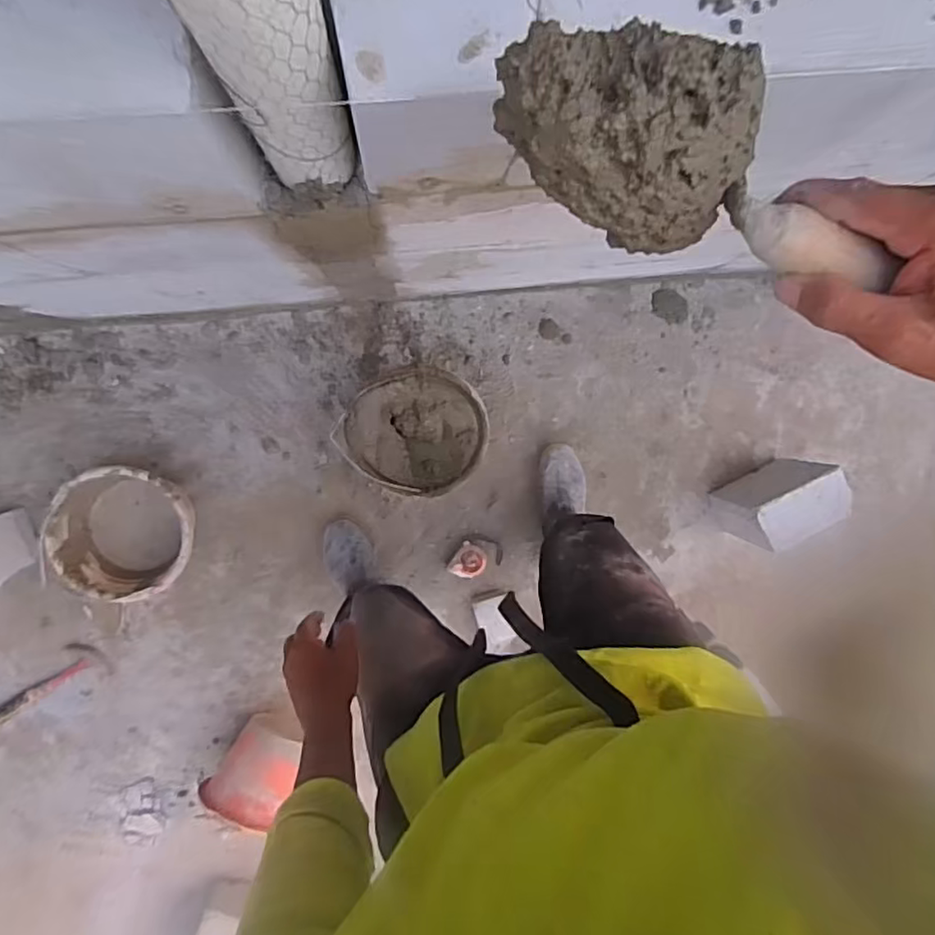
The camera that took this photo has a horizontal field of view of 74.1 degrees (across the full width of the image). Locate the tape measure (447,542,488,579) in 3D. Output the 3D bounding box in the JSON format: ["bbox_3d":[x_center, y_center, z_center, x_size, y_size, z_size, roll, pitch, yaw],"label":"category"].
[{"bbox_3d":[0.003,0.200,1.309,0.066,0.040,0.076,38,93,-7],"label":"tape measure"}]

